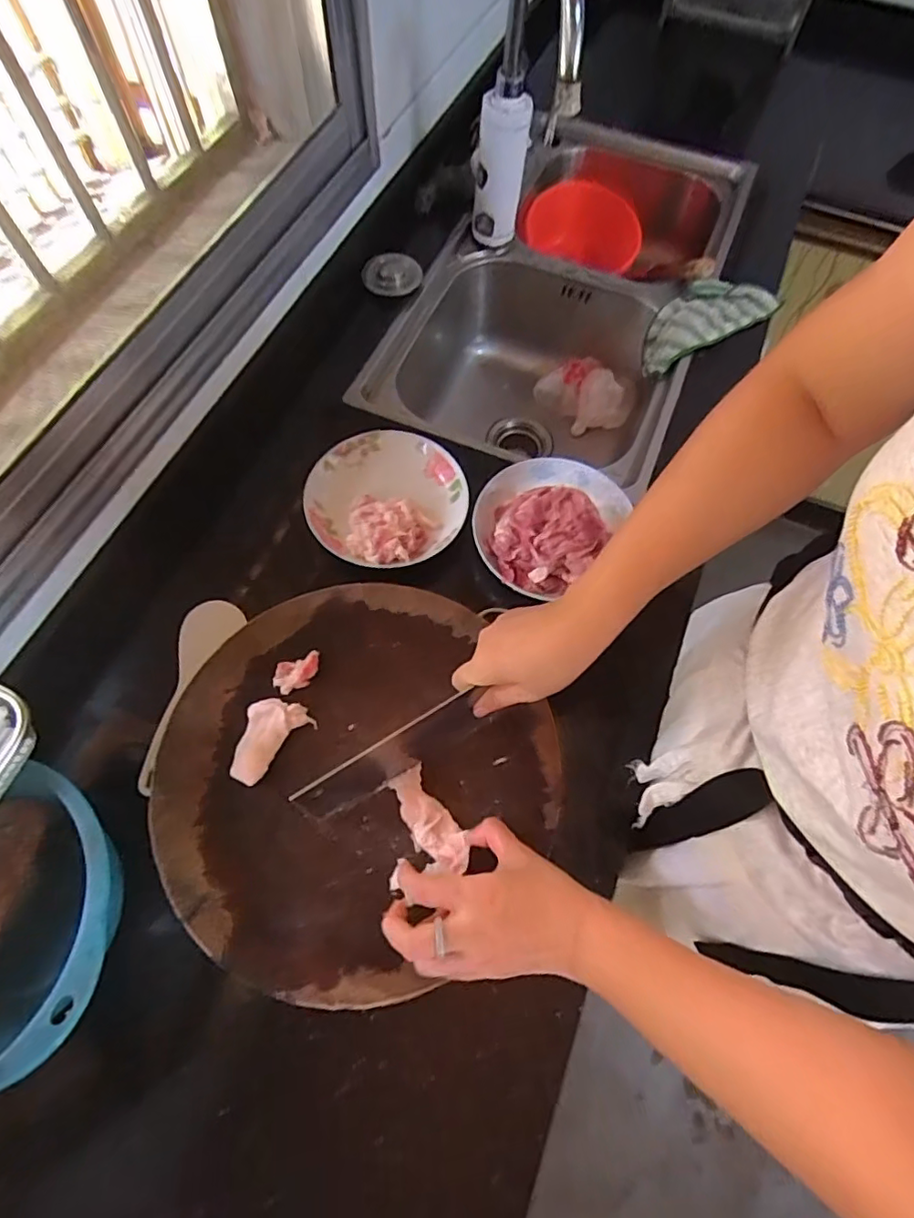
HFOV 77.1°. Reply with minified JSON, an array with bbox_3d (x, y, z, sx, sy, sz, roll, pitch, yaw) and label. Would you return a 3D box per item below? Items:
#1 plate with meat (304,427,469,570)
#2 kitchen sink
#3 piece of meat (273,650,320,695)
[{"bbox_3d":[-0.078,-0.125,0.638,0.171,0.032,0.166,1,66,-2],"label":"plate with meat"},{"bbox_3d":[0.156,-0.461,0.943,0.425,0.223,0.728,22,67,8],"label":"kitchen sink"},{"bbox_3d":[-0.149,0.059,0.535,0.045,0.008,0.030,-18,68,-10],"label":"piece of meat"}]

